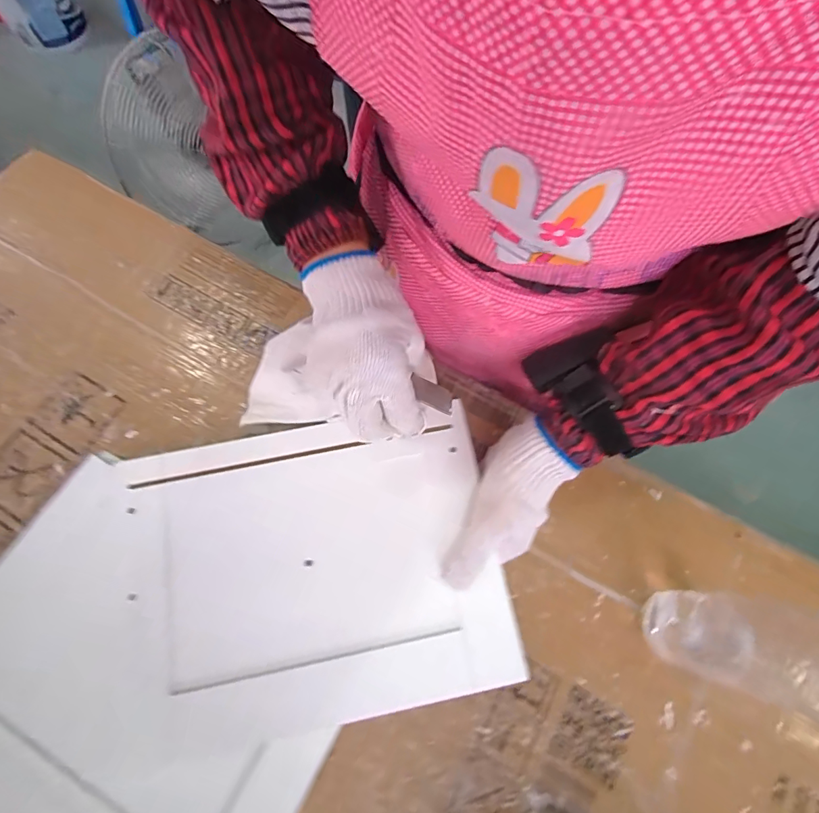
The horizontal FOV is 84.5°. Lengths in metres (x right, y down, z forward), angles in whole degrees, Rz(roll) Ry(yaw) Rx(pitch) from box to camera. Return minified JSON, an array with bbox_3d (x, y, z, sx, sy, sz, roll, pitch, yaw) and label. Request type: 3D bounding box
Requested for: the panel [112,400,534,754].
[{"bbox_3d":[-0.074,0.119,0.346,0.273,0.018,0.213,-9,69,-6],"label":"panel"}]

